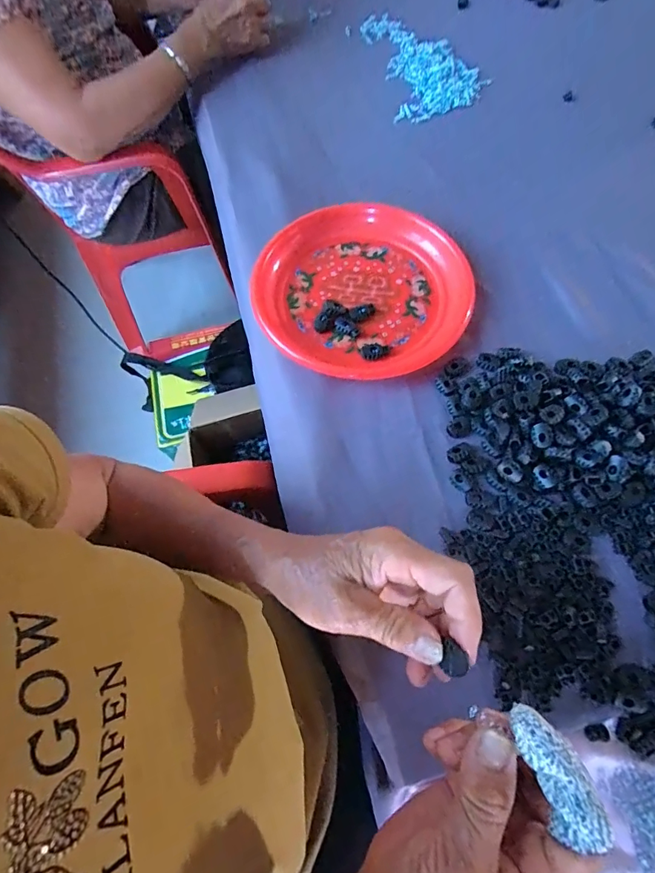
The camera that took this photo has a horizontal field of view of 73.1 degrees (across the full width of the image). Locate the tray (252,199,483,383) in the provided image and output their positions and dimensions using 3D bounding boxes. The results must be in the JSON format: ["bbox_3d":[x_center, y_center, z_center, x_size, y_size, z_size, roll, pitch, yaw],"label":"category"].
[{"bbox_3d":[0.033,-0.154,0.461,0.201,0.038,0.220,-1,68,2],"label":"tray"}]

